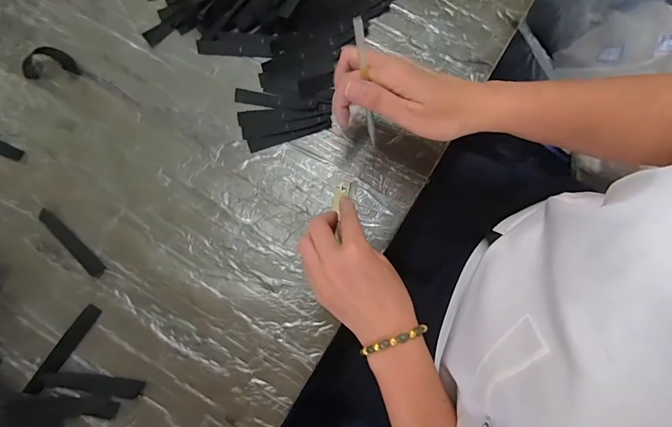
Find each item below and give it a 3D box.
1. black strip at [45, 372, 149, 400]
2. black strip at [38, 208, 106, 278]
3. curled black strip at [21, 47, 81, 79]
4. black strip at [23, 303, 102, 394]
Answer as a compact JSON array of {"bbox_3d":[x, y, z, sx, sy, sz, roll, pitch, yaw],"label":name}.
[{"bbox_3d":[-0.226,0.160,0.355,0.091,0.004,0.016,8,79,1],"label":"black strip"},{"bbox_3d":[-0.269,0.029,0.383,0.092,0.004,0.015,41,82,7],"label":"black strip"},{"bbox_3d":[-0.317,-0.170,0.419,0.060,0.007,0.035,-6,79,-1],"label":"curled black strip"},{"bbox_3d":[-0.261,0.129,0.362,0.018,0.006,0.091,33,81,6],"label":"black strip"}]

